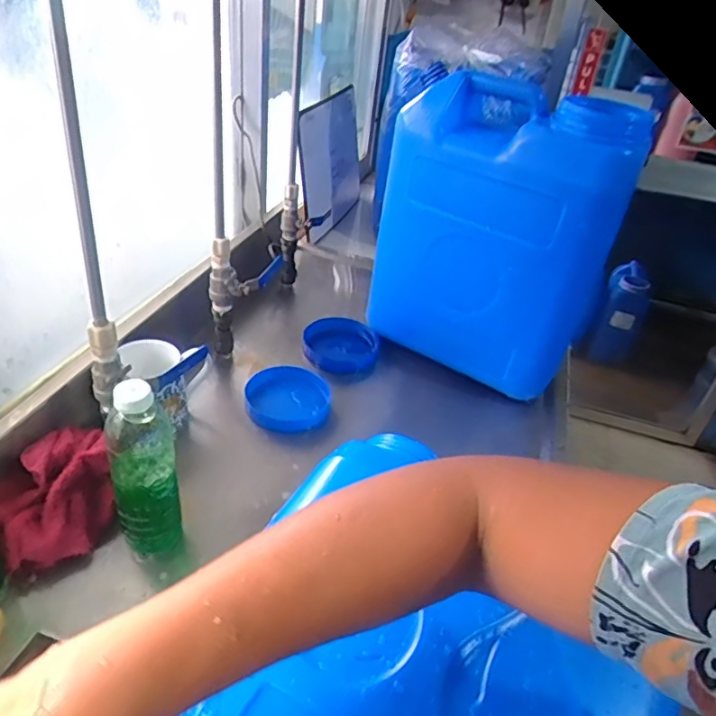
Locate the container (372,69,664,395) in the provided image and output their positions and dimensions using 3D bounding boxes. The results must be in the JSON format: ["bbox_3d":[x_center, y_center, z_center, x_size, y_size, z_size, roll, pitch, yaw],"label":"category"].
[{"bbox_3d":[0.199,-0.186,0.822,0.300,0.373,0.177,29,41,27],"label":"container"}]

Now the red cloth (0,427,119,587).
[{"bbox_3d":[-0.322,0.147,0.593,0.127,0.071,0.122,-20,44,-33],"label":"red cloth"}]

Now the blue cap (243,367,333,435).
[{"bbox_3d":[-0.095,0.060,0.782,0.118,0.029,0.109,5,36,-4],"label":"blue cap"}]

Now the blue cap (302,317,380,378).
[{"bbox_3d":[-0.028,-0.020,0.908,0.118,0.037,0.111,5,36,-4],"label":"blue cap"}]

